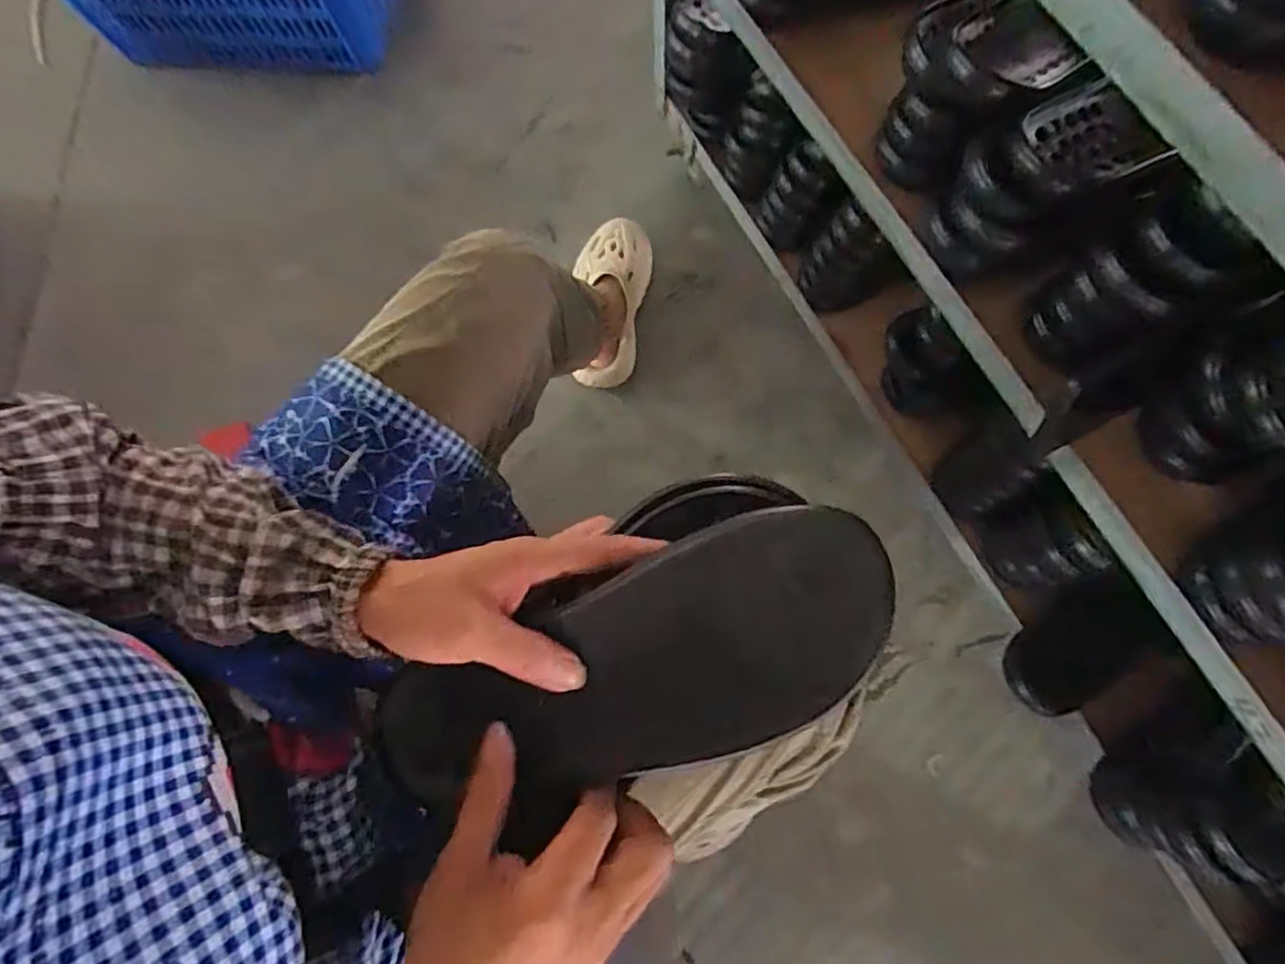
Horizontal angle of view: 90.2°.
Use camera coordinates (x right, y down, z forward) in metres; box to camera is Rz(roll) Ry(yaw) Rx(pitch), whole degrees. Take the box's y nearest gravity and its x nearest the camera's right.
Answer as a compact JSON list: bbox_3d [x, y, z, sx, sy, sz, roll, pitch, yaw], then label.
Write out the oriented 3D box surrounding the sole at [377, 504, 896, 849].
[{"bbox_3d":[-0.008,0.103,0.327,0.274,0.042,0.100,-24,74,6],"label":"sole"}]

